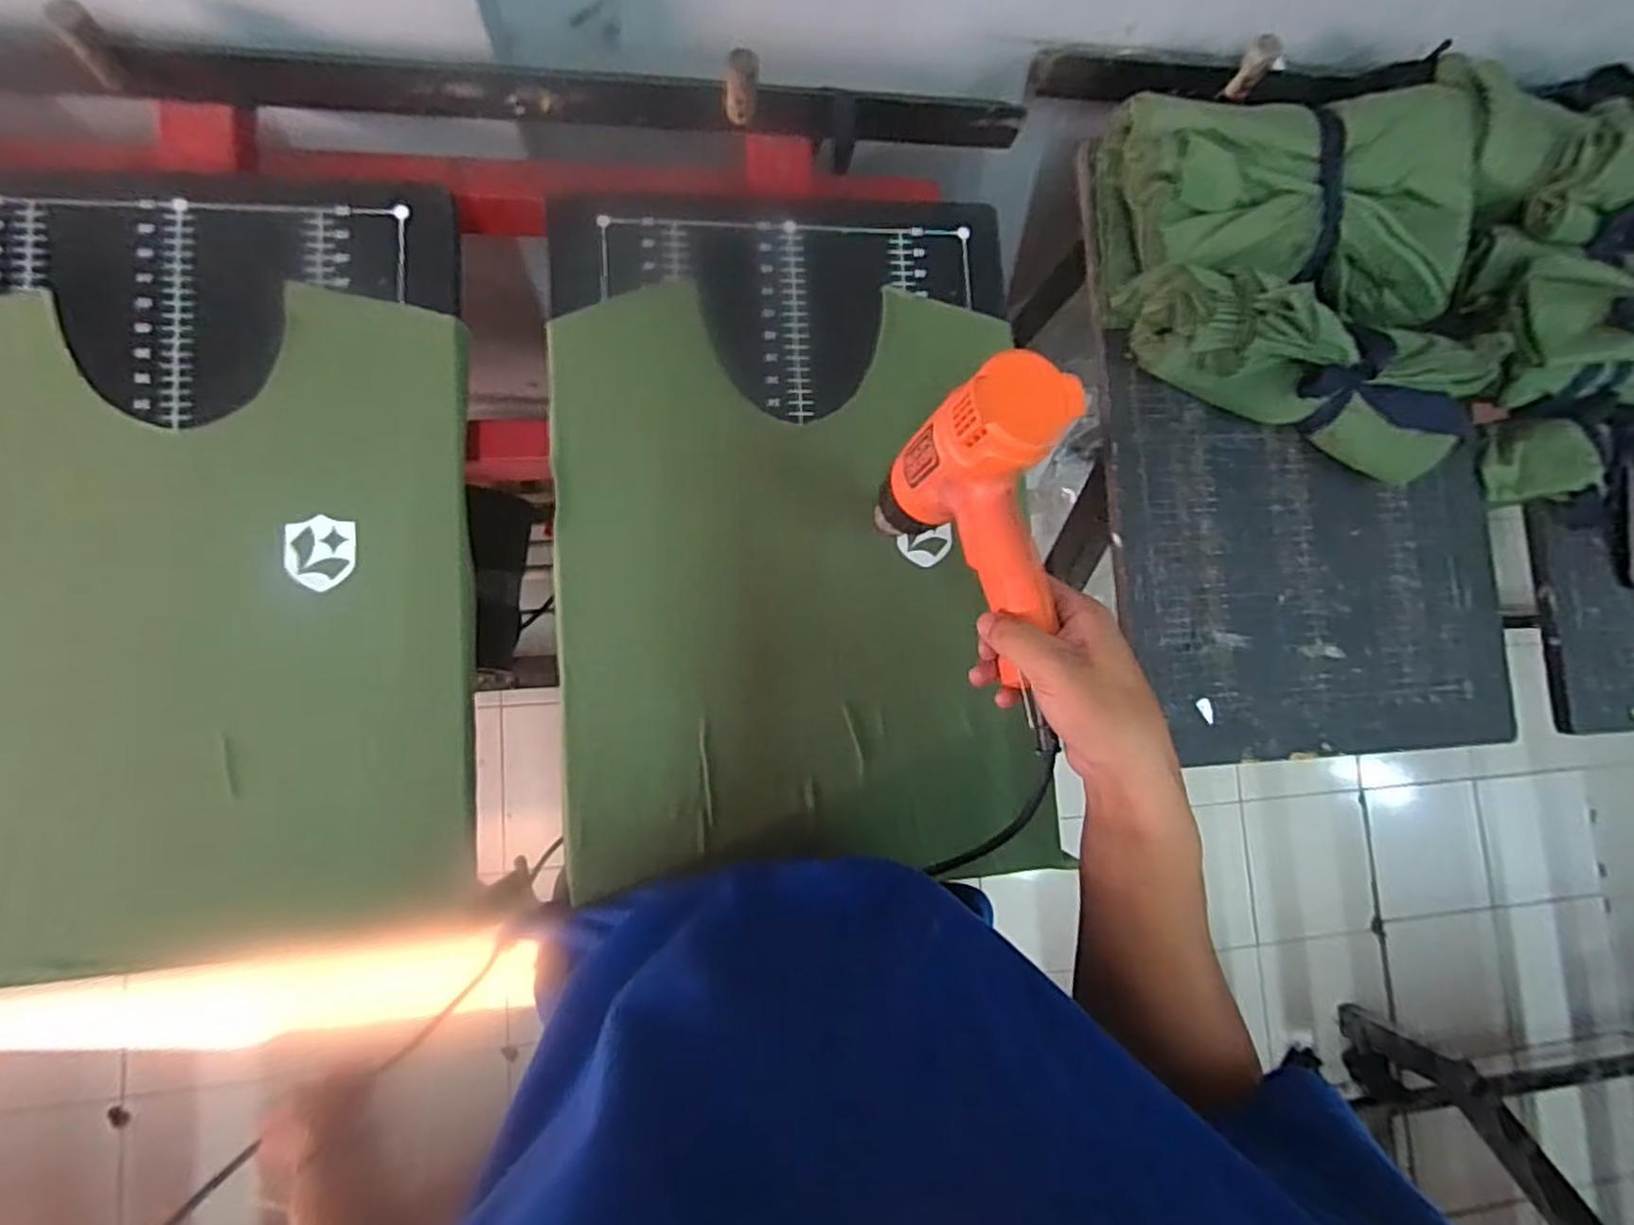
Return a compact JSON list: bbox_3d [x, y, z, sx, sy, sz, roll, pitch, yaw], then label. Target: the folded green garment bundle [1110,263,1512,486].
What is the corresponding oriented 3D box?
[{"bbox_3d":[0.431,-0.223,0.630,0.325,0.100,0.110,19,84,-7],"label":"folded green garment bundle"}]

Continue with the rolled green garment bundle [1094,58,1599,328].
[{"bbox_3d":[0.466,-0.371,0.647,0.392,0.105,0.203,-5,88,-9],"label":"rolled green garment bundle"}]

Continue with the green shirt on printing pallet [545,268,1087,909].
[{"bbox_3d":[-0.016,-0.028,0.594,0.380,0.042,0.479,-4,88,-9],"label":"green shirt on printing pallet"}]

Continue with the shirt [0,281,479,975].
[{"bbox_3d":[-0.466,0.006,0.522,0.391,0.032,0.468,-3,88,-9],"label":"shirt"}]

